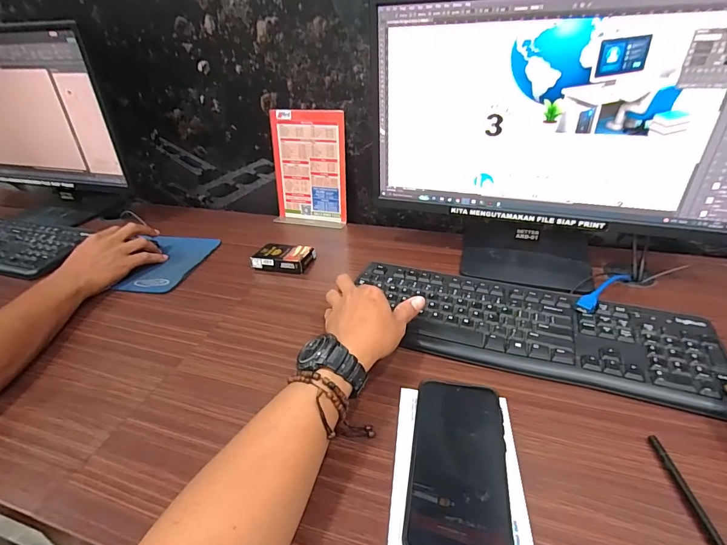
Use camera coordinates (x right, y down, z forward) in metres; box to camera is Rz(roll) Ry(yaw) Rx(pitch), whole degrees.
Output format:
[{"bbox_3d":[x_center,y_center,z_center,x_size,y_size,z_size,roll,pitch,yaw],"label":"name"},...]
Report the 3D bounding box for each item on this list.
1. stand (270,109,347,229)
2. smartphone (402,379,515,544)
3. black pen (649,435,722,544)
[{"bbox_3d":[-0.108,-0.198,0.743,0.150,0.200,0.060,6,36,13],"label":"stand"},{"bbox_3d":[0.083,0.164,0.335,0.080,0.015,0.161,5,36,12],"label":"smartphone"},{"bbox_3d":[0.258,0.188,0.290,0.009,0.008,0.137,-1,35,4],"label":"black pen"}]

